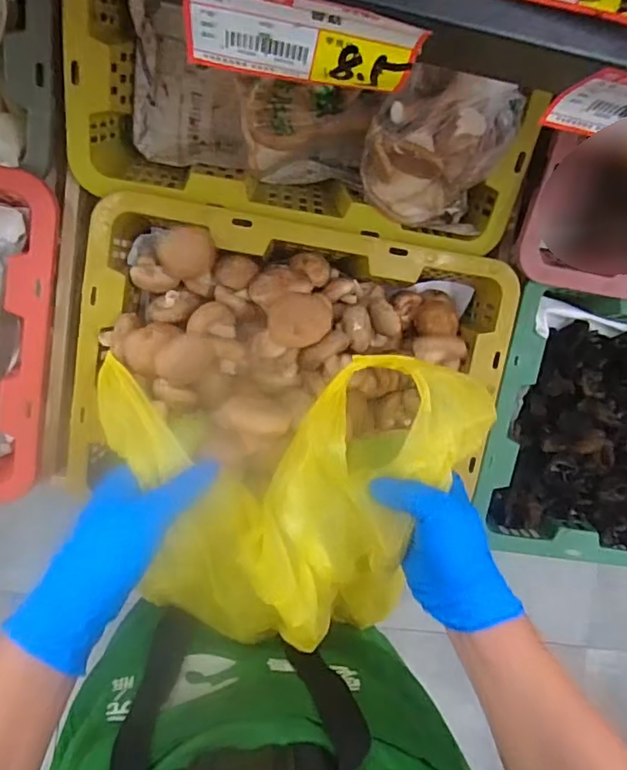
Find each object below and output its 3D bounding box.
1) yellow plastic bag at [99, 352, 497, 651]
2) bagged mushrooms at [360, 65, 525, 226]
[{"bbox_3d":[-0.008,0.095,0.435,0.276,0.098,0.224,-5,92,-9],"label":"yellow plastic bag"},{"bbox_3d":[0.099,-0.187,0.457,0.115,0.090,0.093,18,88,-9],"label":"bagged mushrooms"}]

